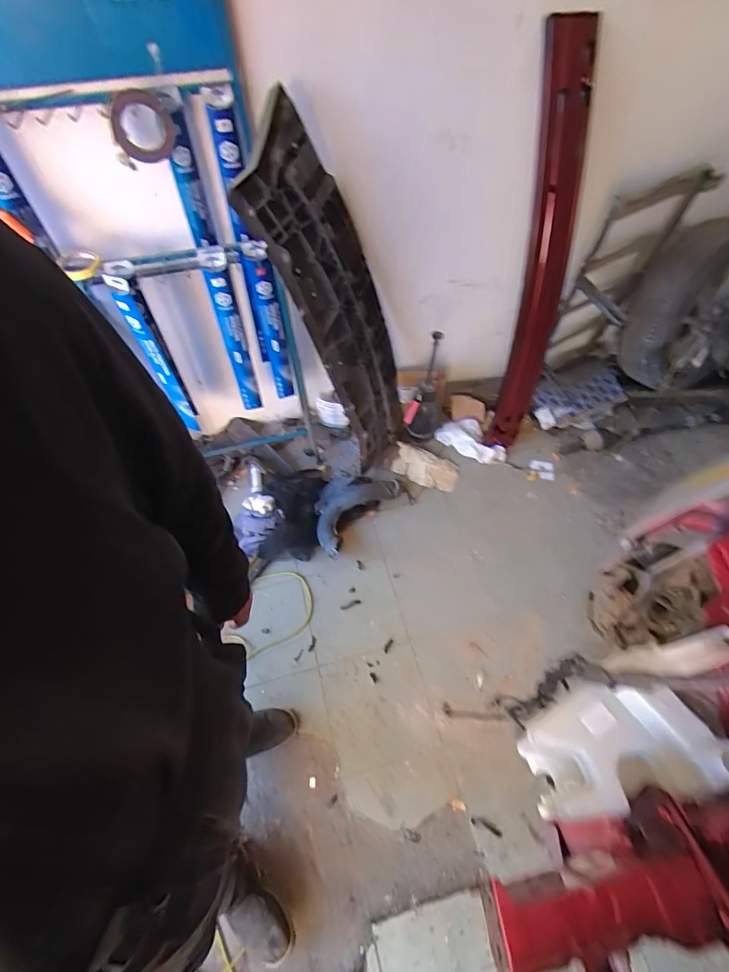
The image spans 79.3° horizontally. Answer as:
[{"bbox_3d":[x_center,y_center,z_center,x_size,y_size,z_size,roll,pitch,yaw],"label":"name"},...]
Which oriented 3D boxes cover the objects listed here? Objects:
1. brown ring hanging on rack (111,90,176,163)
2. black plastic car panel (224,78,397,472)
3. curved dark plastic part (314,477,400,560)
[{"bbox_3d":[-0.467,-0.756,0.929,0.120,0.113,0.031,-17,60,-11],"label":"brown ring hanging on rack"},{"bbox_3d":[-0.051,-0.476,1.376,0.073,1.147,0.368,18,64,28],"label":"black plastic car panel"},{"bbox_3d":[-0.062,0.062,1.610,0.211,0.074,0.367,36,66,22],"label":"curved dark plastic part"}]

